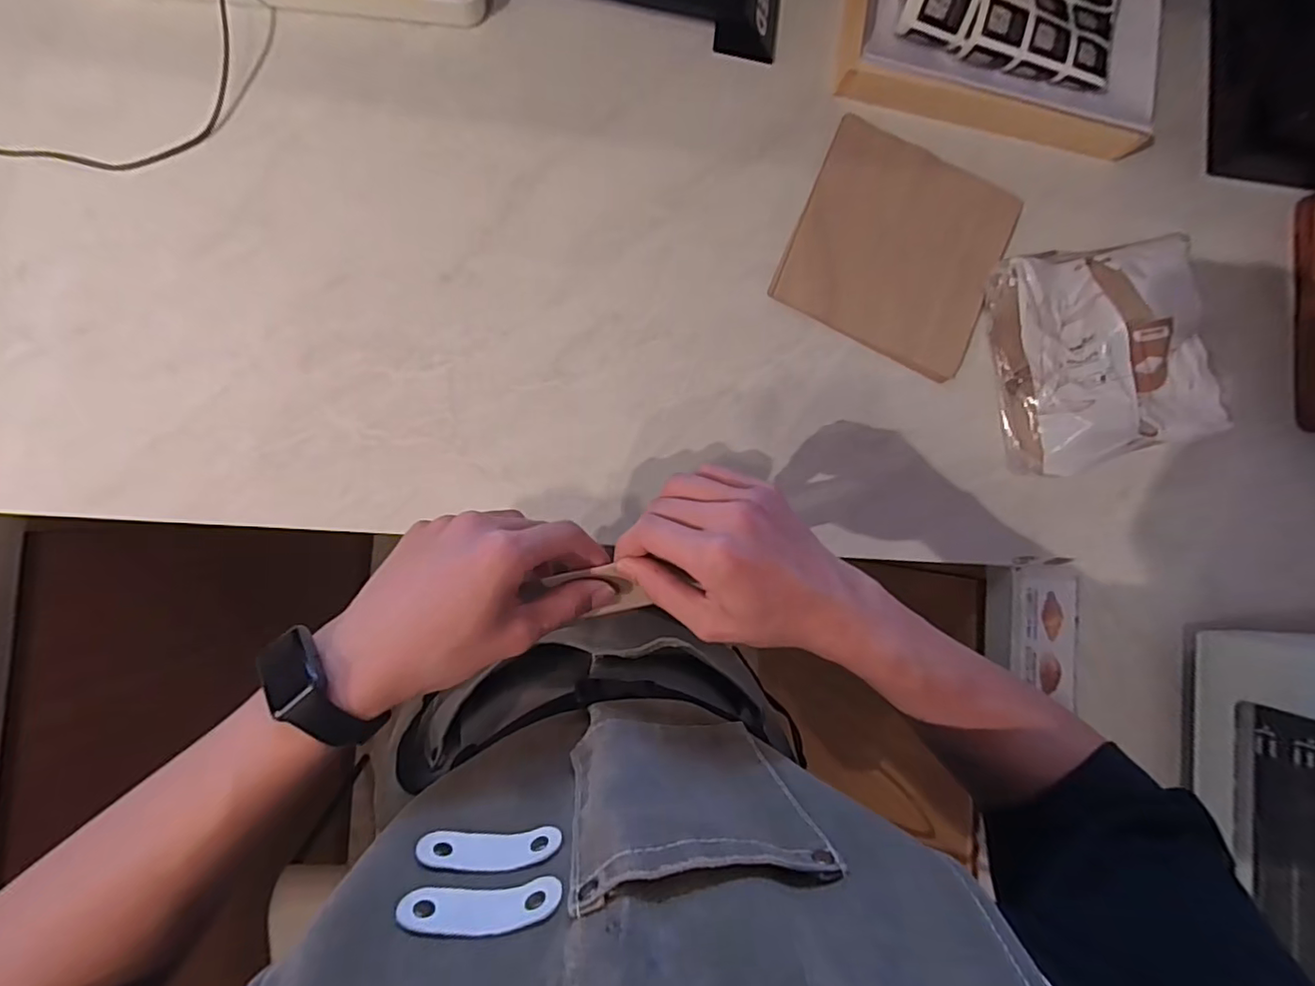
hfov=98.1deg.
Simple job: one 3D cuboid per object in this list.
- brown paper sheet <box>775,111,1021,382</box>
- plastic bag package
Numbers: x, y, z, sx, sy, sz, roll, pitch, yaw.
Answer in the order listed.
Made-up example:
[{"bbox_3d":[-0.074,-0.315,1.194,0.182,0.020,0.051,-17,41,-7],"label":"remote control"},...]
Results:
[{"bbox_3d":[0.241,-0.244,0.571,0.206,0.007,0.206,24,84,-6],"label":"brown paper sheet"},{"bbox_3d":[0.445,-0.139,0.555,0.204,0.085,0.207,-12,90,-8],"label":"plastic bag package"}]

